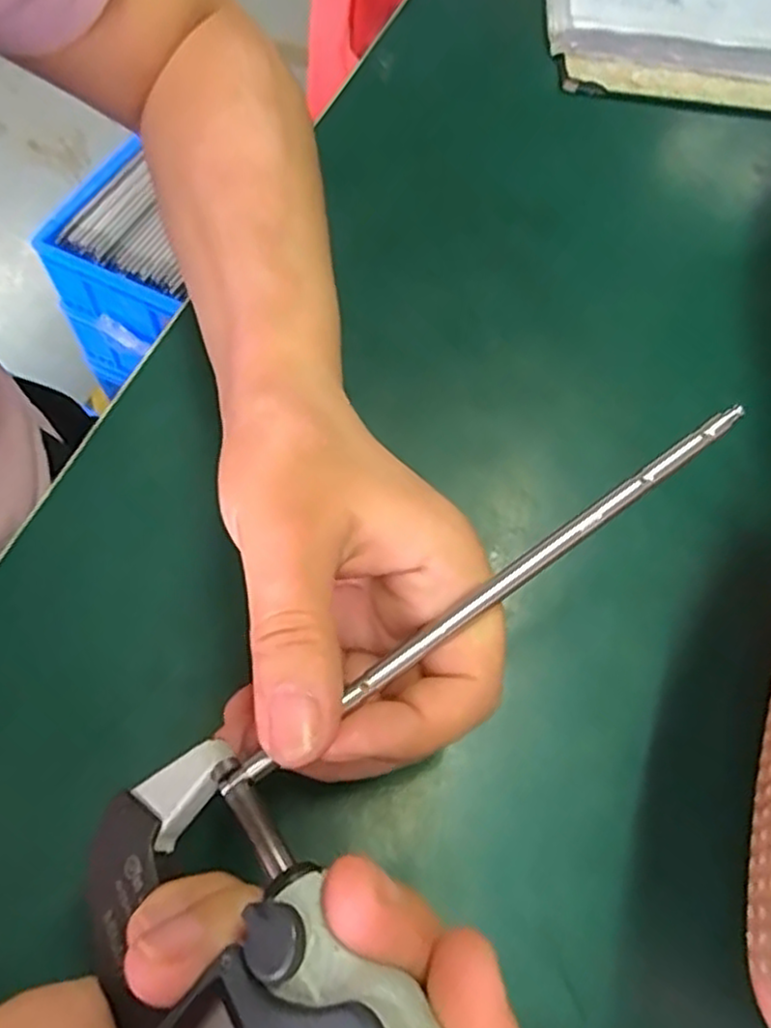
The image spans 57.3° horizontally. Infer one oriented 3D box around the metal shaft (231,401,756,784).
[{"bbox_3d":[0.030,0.017,0.175,0.162,0.007,0.005,-34,68,-13],"label":"metal shaft"}]

